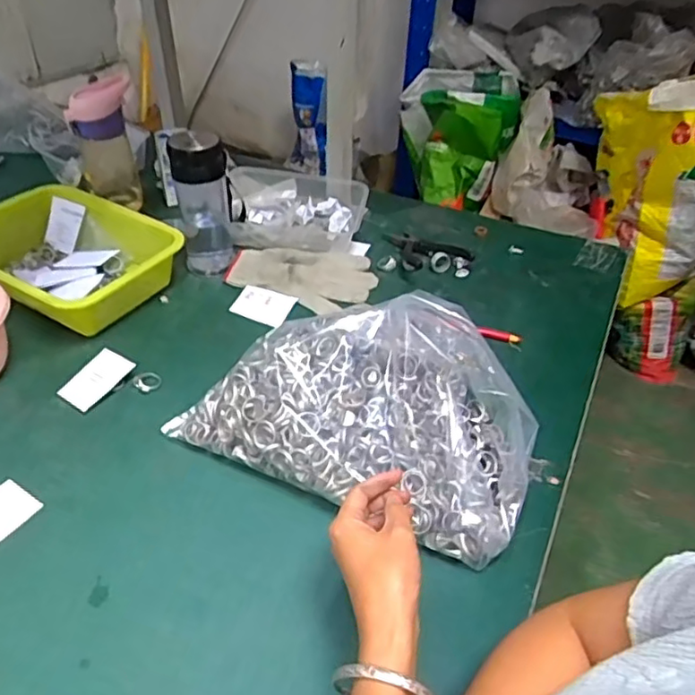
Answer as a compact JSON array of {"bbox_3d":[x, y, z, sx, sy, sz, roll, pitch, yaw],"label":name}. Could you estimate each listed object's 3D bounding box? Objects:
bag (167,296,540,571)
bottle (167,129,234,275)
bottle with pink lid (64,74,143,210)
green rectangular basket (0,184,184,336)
[{"bbox_3d":[0.016,0.041,0.578,0.320,0.115,0.187,17,44,17],"label":"bag"},{"bbox_3d":[-0.188,-0.194,0.794,0.069,0.175,0.065,-7,42,-12],"label":"bottle"},{"bbox_3d":[-0.354,-0.294,0.900,0.092,0.176,0.074,-14,44,-20],"label":"bottle with pink lid"},{"bbox_3d":[-0.362,-0.115,0.784,0.254,0.073,0.200,27,46,24],"label":"green rectangular basket"}]

